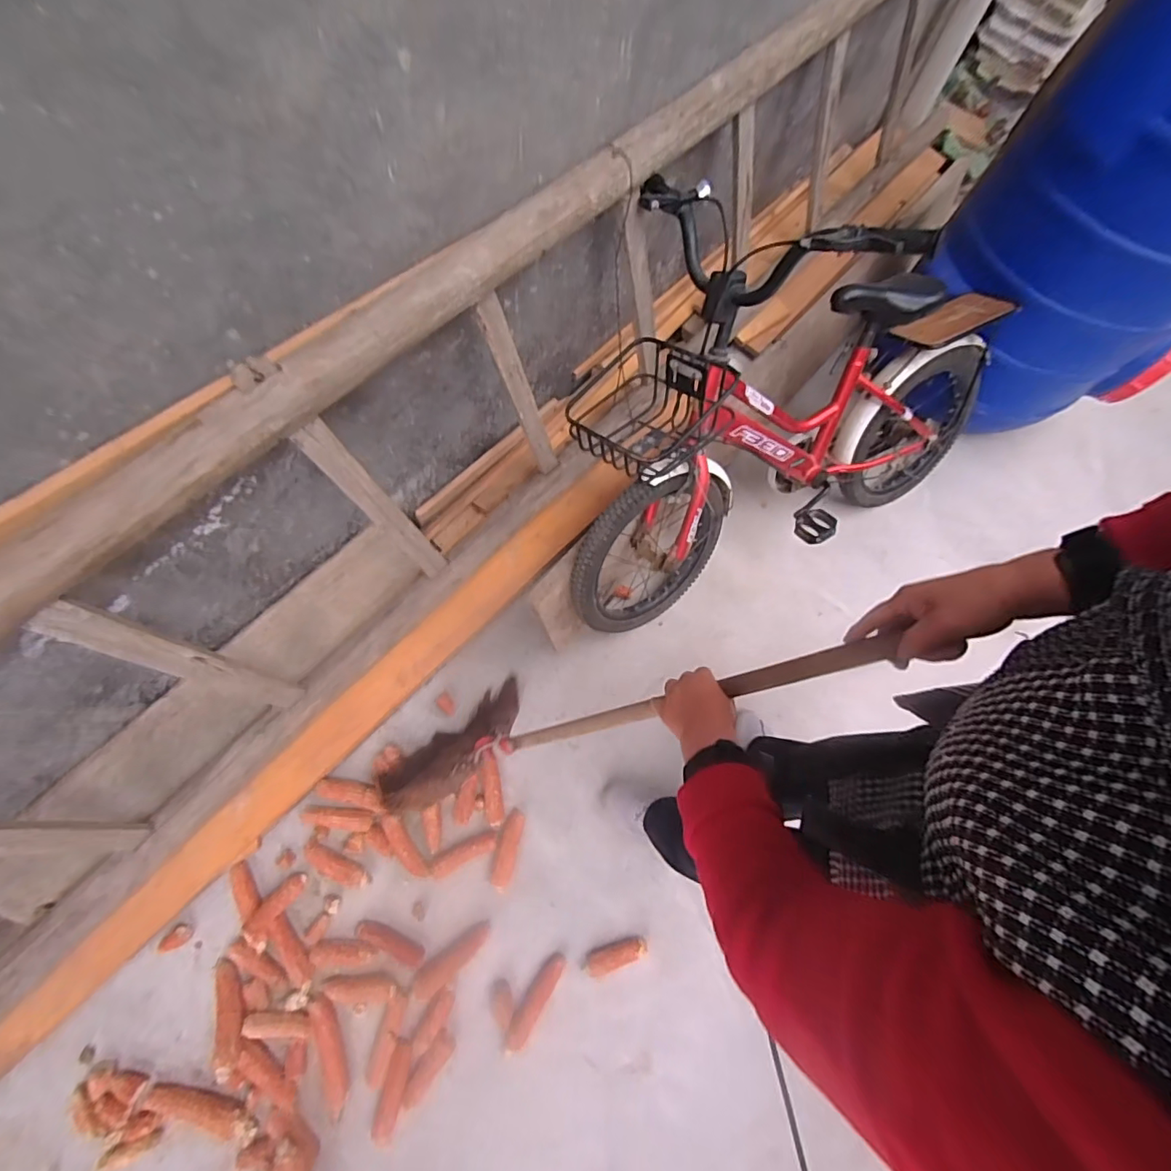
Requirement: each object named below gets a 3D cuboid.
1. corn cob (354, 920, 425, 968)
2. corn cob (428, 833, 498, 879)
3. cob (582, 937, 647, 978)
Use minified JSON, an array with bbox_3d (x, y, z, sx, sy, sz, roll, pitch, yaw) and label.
[{"bbox_3d":[-0.361,0.661,0.988,0.132,0.031,0.032,29,72,-2],"label":"corn cob"},{"bbox_3d":[-0.242,0.536,1.059,0.136,0.028,0.038,-24,75,-11],"label":"corn cob"},{"bbox_3d":[0.057,0.700,0.998,0.126,0.040,0.042,-16,73,-9],"label":"cob"}]

